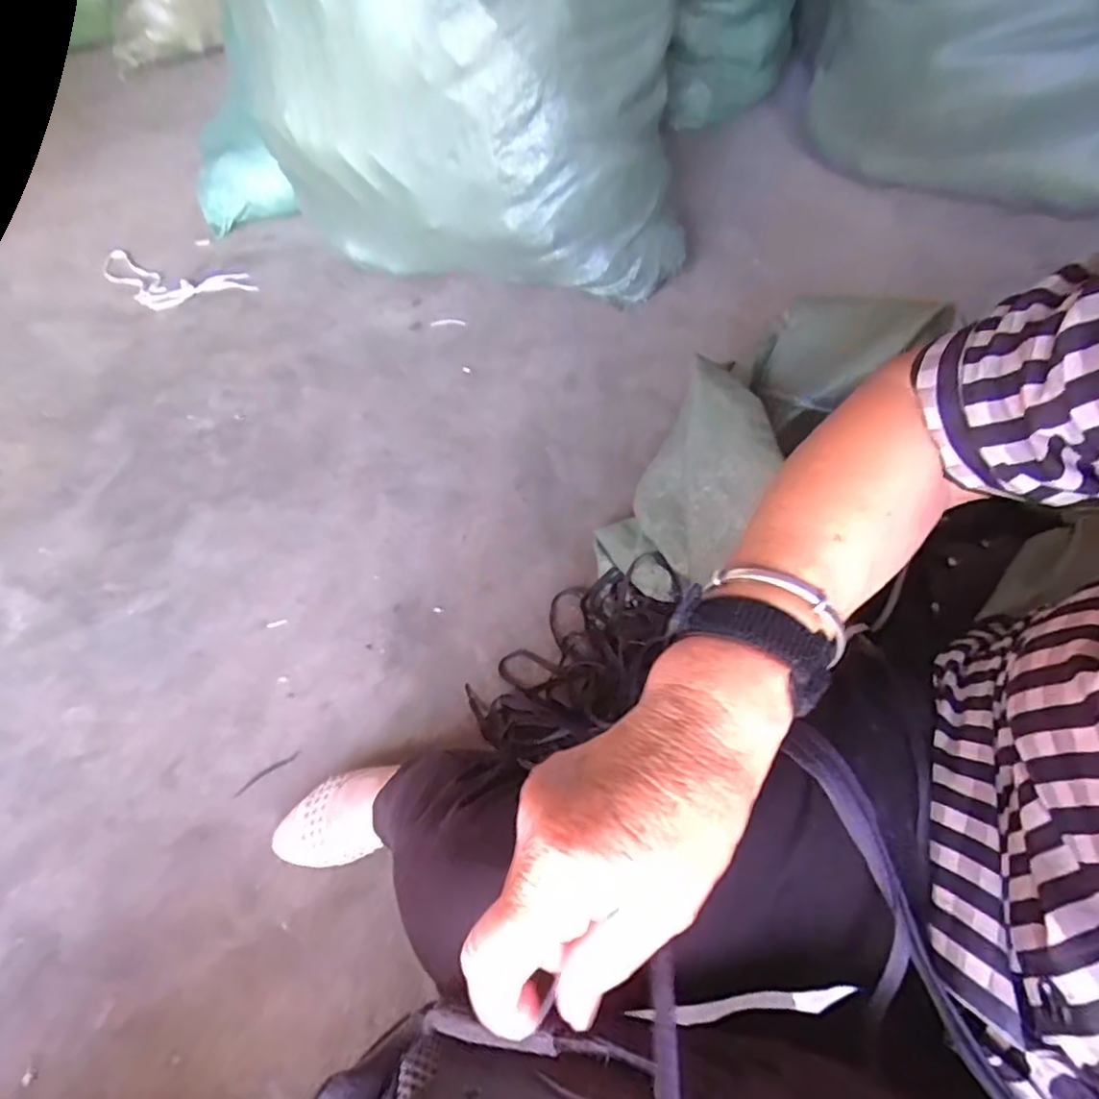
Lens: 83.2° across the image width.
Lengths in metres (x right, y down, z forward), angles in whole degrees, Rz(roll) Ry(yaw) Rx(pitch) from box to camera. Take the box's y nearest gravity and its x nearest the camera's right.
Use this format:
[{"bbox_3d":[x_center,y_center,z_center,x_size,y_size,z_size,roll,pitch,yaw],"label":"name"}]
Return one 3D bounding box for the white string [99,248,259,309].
[{"bbox_3d":[-0.833,-0.581,1.336,0.413,0.024,0.142,15,58,14],"label":"white string"}]

